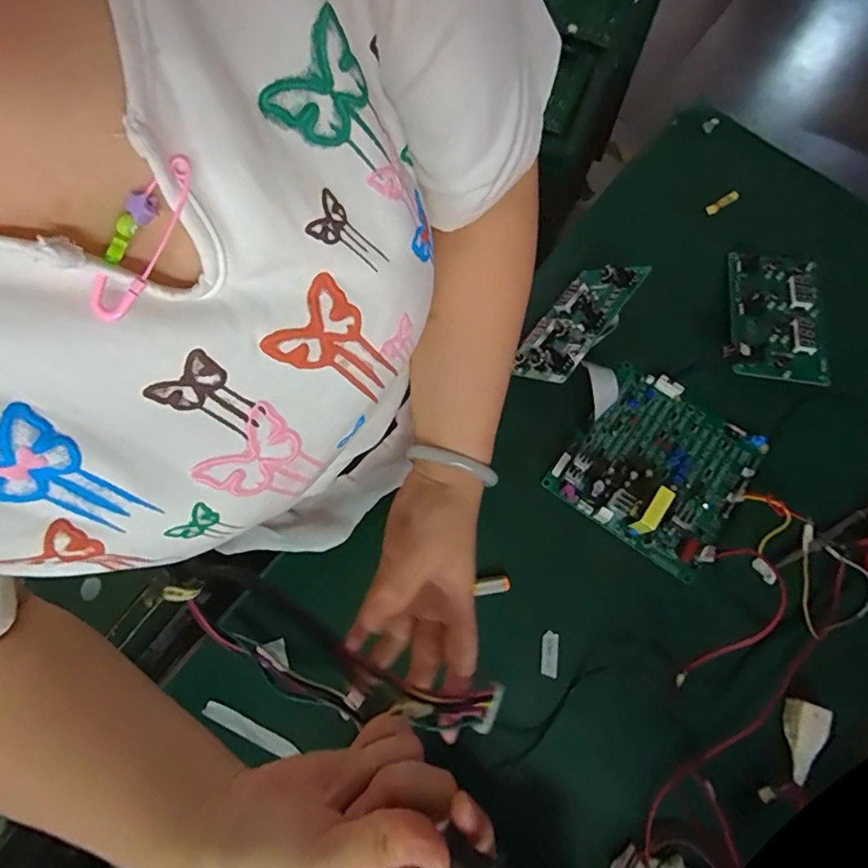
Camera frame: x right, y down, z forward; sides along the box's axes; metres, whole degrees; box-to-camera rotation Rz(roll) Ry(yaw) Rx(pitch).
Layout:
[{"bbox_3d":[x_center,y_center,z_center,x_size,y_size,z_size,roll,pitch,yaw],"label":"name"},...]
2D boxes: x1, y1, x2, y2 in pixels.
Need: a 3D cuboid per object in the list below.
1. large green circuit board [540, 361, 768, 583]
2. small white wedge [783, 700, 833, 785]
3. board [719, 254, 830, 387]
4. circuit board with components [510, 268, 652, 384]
[{"bbox_3d":[0.239,0.029,0.550,0.176,0.050,0.179,35,77,9],"label":"large green circuit board"},{"bbox_3d":[0.332,0.277,0.474,0.025,0.029,0.066,18,75,5],"label":"small white wedge"},{"bbox_3d":[0.380,-0.136,0.590,0.098,0.029,0.162,7,75,2],"label":"board"},{"bbox_3d":[0.153,-0.124,0.578,0.157,0.022,0.086,-50,39,-9],"label":"circuit board with components"}]

